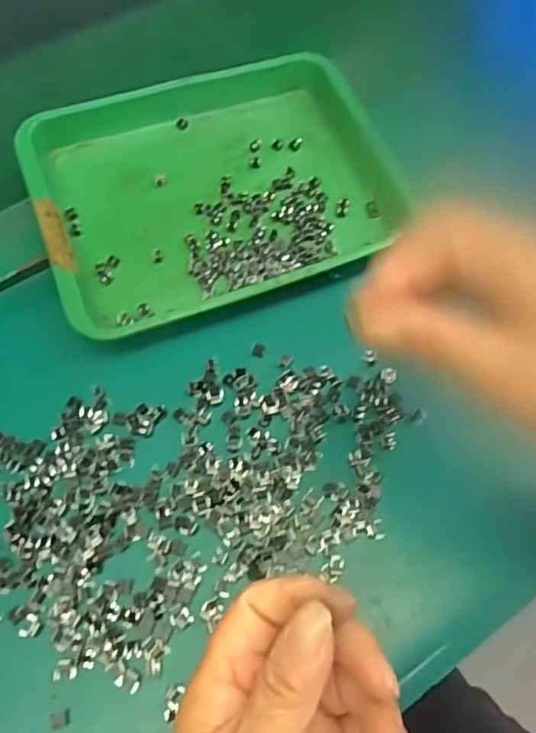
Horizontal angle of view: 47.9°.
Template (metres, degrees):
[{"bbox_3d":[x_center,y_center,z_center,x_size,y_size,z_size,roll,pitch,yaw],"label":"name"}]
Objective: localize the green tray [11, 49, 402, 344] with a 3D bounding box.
[{"bbox_3d":[-0.031,-0.119,0.373,0.215,0.029,0.175,-20,64,-10],"label":"green tray"}]

